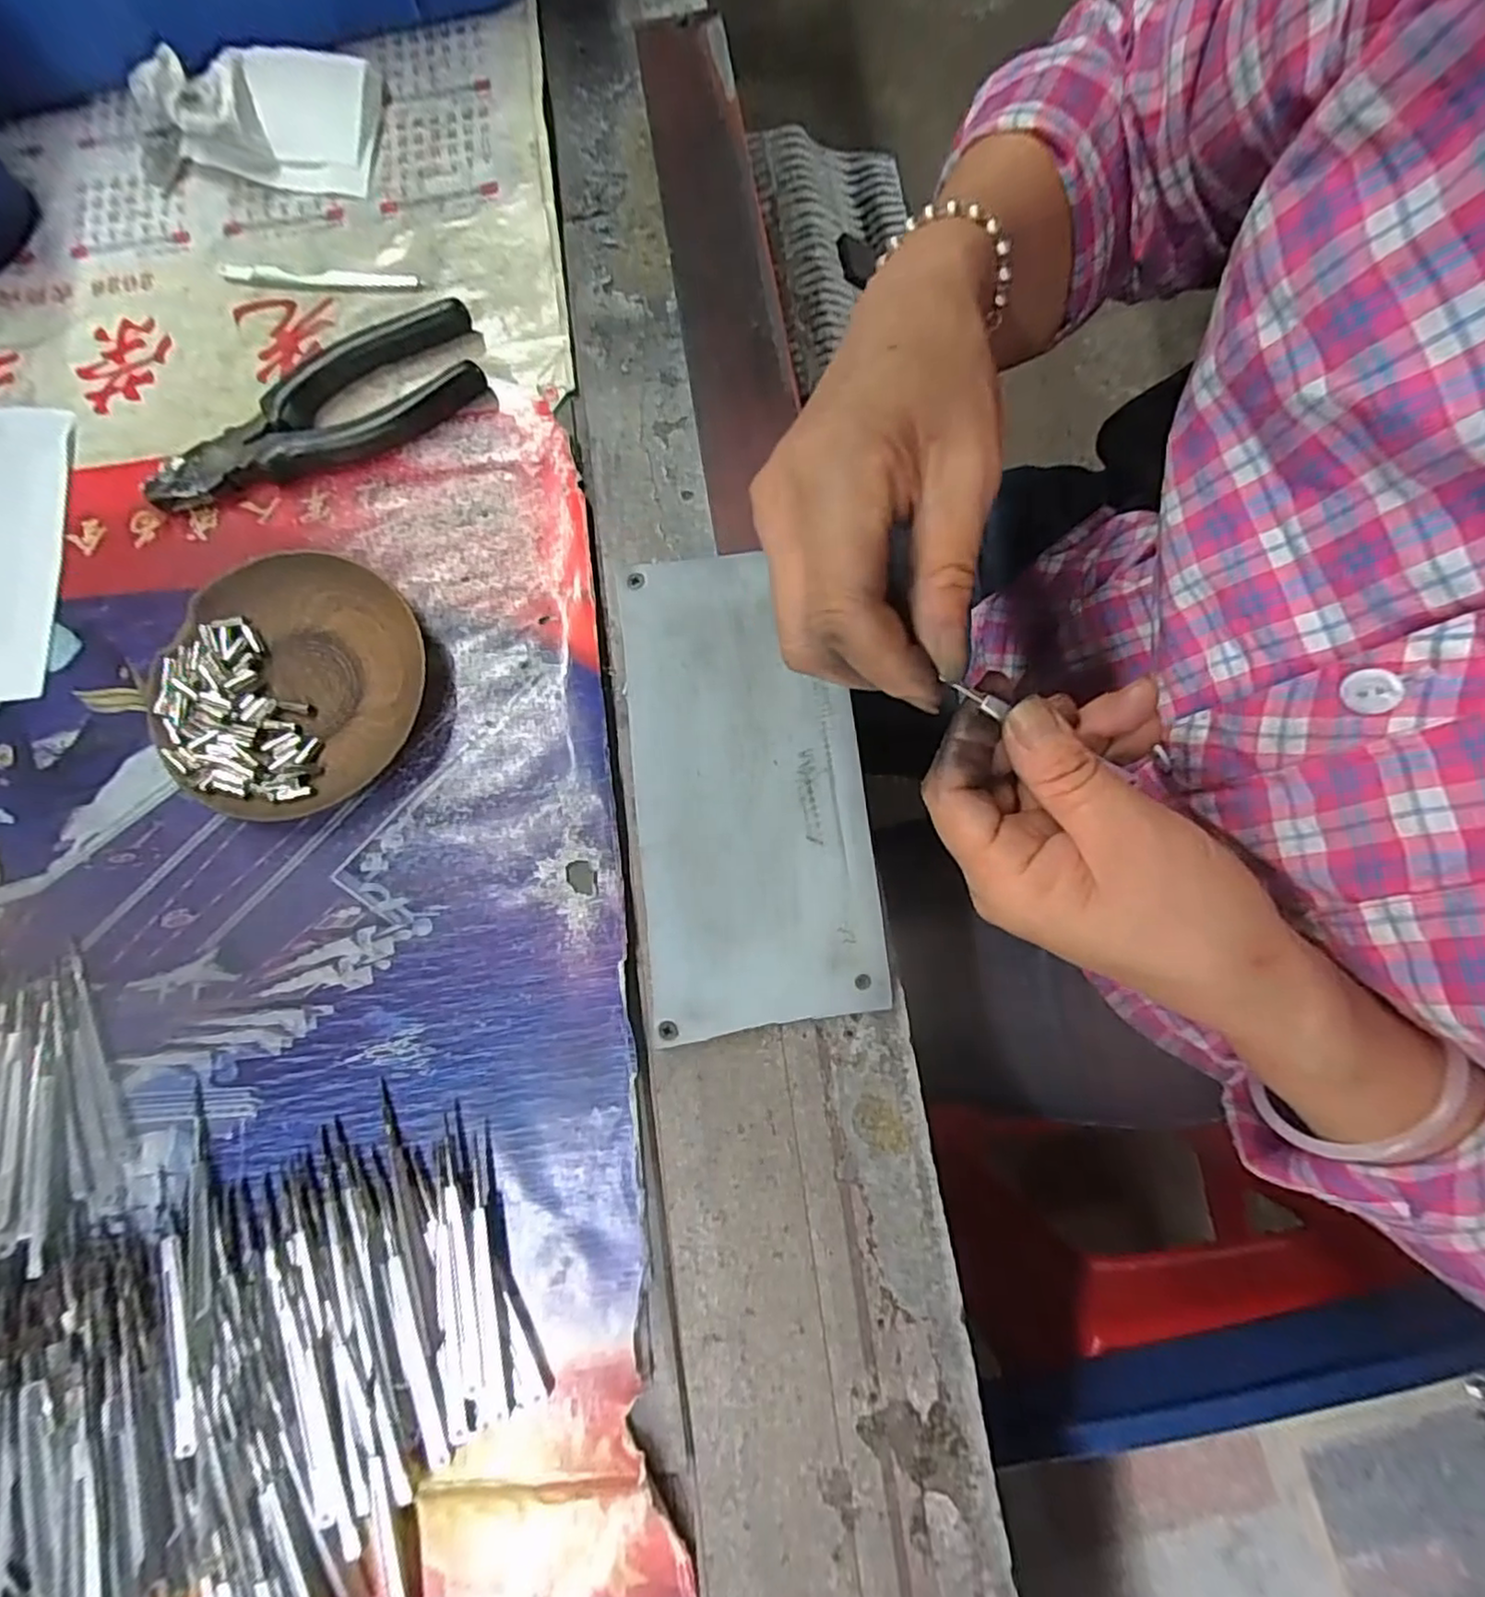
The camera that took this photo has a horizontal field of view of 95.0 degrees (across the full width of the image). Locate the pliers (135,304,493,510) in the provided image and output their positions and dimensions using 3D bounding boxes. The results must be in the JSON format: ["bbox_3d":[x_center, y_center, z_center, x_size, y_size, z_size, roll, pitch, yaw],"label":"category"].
[{"bbox_3d":[-0.200,-0.183,0.322,0.161,0.015,0.054,-27,79,-4],"label":"pliers"}]

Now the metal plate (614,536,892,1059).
[{"bbox_3d":[0.002,-0.009,0.281,0.091,0.005,0.196,-7,78,0],"label":"metal plate"}]

